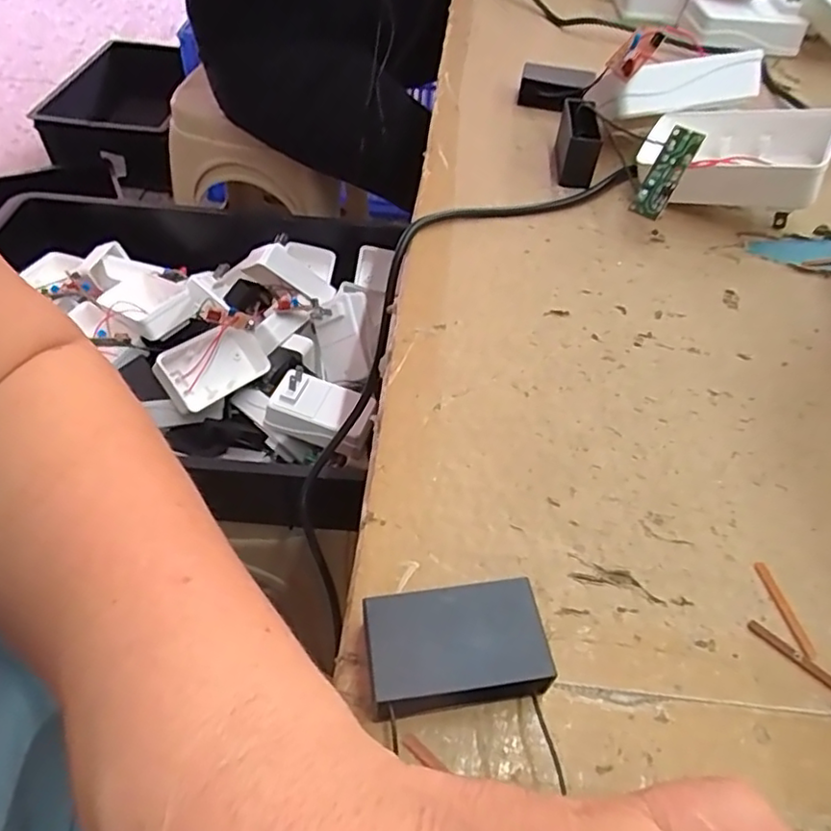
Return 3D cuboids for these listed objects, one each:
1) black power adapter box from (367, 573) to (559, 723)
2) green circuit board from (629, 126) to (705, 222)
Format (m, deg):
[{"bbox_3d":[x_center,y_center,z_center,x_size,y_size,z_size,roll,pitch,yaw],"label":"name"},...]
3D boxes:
[{"bbox_3d":[0.011,0.067,0.175,0.047,0.018,0.031,-6,51,-8],"label":"black power adapter box"},{"bbox_3d":[0.124,-0.119,0.311,0.016,0.043,0.009,37,23,24],"label":"green circuit board"}]

